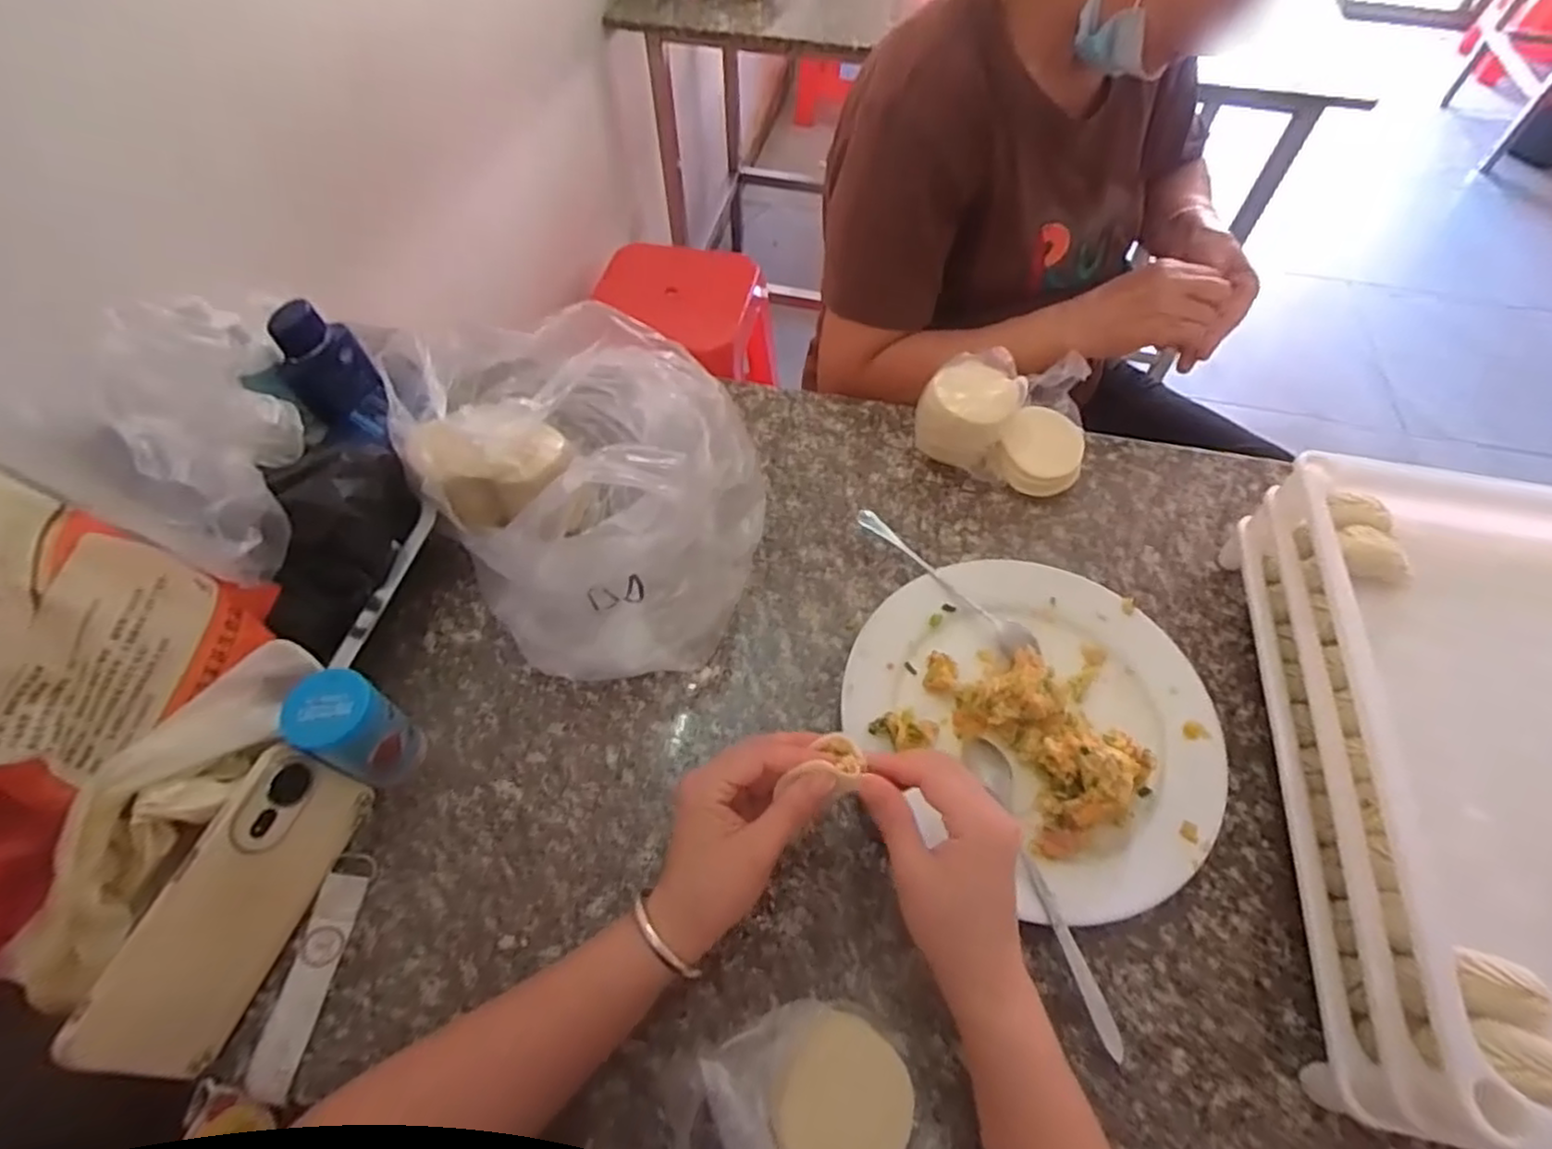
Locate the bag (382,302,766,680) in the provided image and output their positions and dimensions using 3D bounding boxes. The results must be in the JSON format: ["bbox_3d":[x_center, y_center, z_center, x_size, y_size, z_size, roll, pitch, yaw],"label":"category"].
[{"bbox_3d":[-0.141,-0.095,0.526,0.222,0.173,0.314,-26,61,-16],"label":"bag"}]

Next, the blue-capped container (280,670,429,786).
[{"bbox_3d":[-0.264,0.100,0.447,0.045,0.088,0.049,0,57,0],"label":"blue-capped container"}]

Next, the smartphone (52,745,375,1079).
[{"bbox_3d":[-0.308,0.190,0.404,0.008,0.080,0.164,4,57,30],"label":"smartphone"}]

